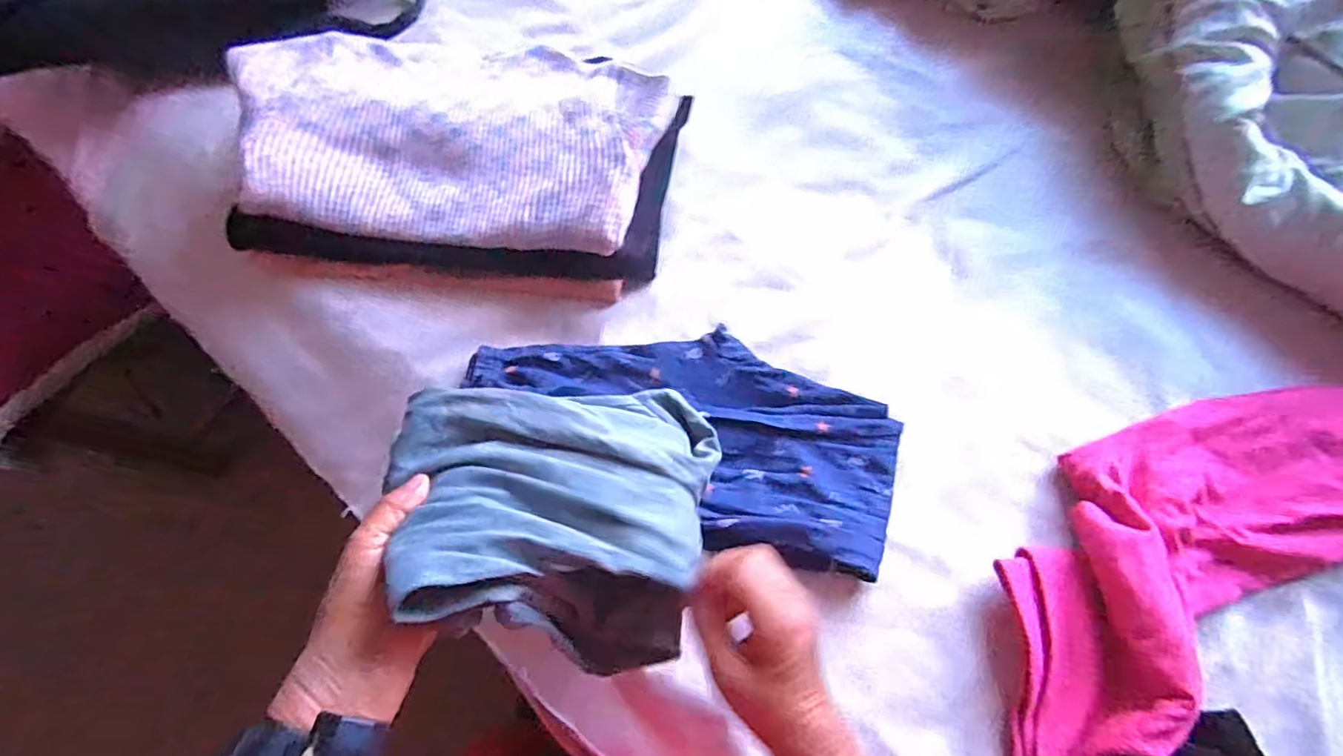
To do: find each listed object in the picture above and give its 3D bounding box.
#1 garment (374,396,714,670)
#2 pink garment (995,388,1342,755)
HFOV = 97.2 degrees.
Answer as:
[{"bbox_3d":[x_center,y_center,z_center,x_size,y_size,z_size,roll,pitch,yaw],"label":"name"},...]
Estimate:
[{"bbox_3d":[-0.071,0.076,0.393,0.213,0.078,0.196,8,36,-14],"label":"garment"},{"bbox_3d":[0.512,0.144,0.464,0.507,0.087,0.291,-1,69,1],"label":"pink garment"}]

